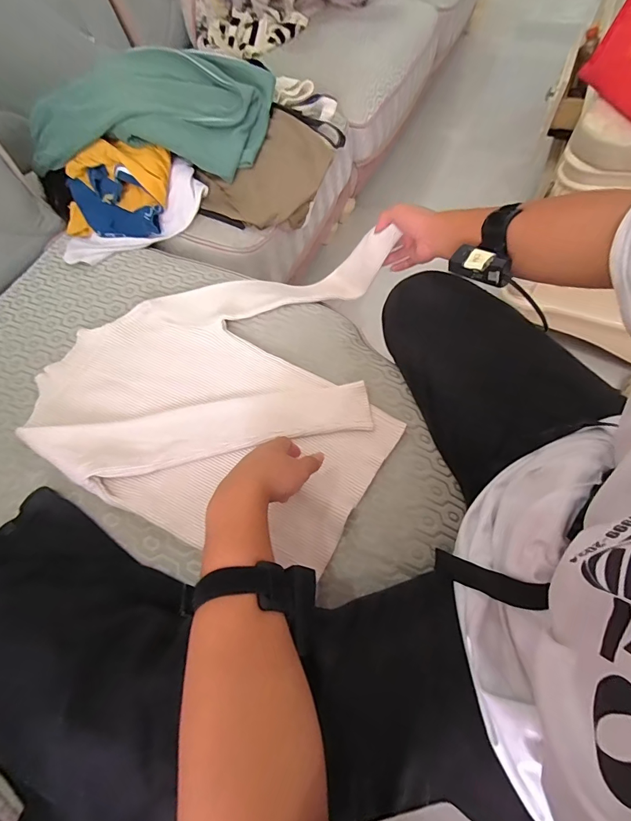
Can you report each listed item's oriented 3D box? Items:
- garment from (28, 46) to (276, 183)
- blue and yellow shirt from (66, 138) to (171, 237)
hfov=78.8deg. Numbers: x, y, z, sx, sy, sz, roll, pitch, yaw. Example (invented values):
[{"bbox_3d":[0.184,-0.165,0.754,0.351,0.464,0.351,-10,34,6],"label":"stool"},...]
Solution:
[{"bbox_3d":[-0.322,-0.590,0.763,0.430,0.124,0.245,8,63,9],"label":"garment"},{"bbox_3d":[-0.391,-0.426,0.747,0.212,0.067,0.175,12,97,17],"label":"blue and yellow shirt"}]

